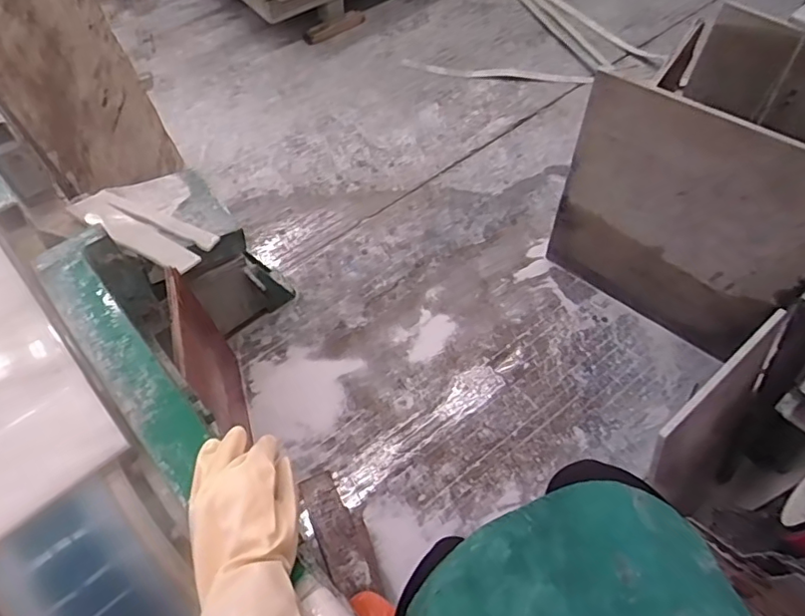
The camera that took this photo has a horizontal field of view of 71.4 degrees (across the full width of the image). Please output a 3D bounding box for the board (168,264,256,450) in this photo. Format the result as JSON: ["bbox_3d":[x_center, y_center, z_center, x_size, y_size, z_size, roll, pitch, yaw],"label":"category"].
[{"bbox_3d":[-0.409,0.118,1.217,0.016,0.425,0.312,-18,59,-6],"label":"board"}]

